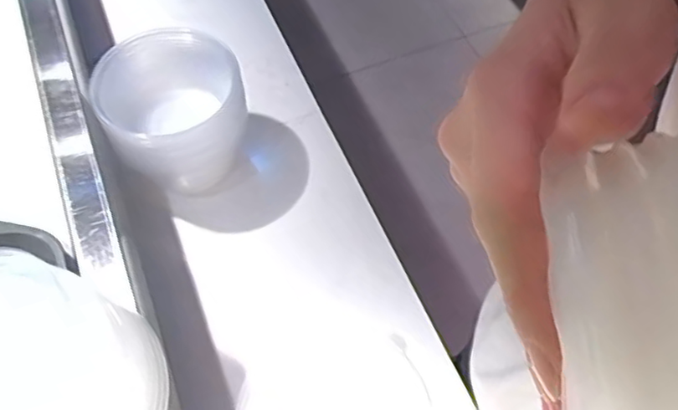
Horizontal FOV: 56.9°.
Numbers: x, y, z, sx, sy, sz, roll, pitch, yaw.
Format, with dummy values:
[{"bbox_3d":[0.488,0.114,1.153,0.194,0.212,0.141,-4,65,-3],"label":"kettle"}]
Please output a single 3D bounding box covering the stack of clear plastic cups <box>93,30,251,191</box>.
[{"bbox_3d":[-0.136,-0.069,0.539,0.106,0.106,0.110,-31,63,-17],"label":"stack of clear plastic cups"}]

